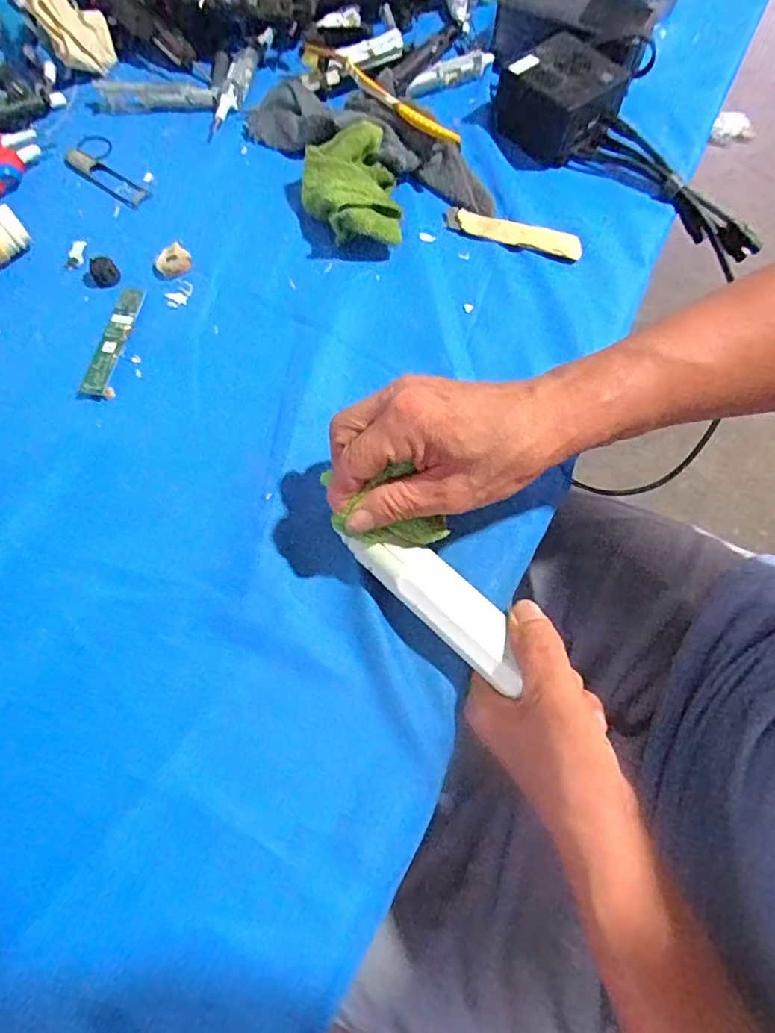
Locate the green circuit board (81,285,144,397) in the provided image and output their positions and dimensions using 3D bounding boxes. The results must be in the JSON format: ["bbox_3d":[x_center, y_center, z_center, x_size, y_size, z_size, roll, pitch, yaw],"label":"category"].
[{"bbox_3d":[-0.196,-0.127,0.402,0.016,0.006,0.092,10,69,3],"label":"green circuit board"}]

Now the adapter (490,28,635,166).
[{"bbox_3d":[0.141,-0.348,0.465,0.084,0.047,0.079,41,74,14],"label":"adapter"}]

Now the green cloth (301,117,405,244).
[{"bbox_3d":[-0.030,-0.256,0.436,0.071,0.035,0.104,-5,69,-3],"label":"green cloth"}]

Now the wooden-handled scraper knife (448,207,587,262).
[{"bbox_3d":[0.098,-0.223,0.438,0.107,0.006,0.021,18,70,6],"label":"wooden-handled scraper knife"}]

